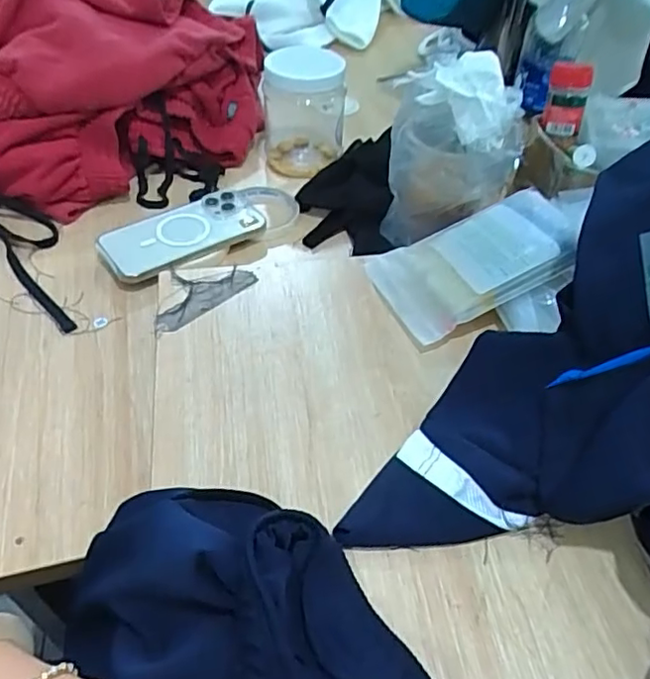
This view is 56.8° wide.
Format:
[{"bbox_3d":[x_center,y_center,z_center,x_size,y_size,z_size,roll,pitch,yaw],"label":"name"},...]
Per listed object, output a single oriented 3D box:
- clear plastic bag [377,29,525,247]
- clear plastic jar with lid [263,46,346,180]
[{"bbox_3d":[0.112,-0.173,0.537,0.118,0.157,0.069,18,49,13],"label":"clear plastic bag"},{"bbox_3d":[-0.024,-0.278,0.718,0.093,0.122,0.096,-2,47,-5],"label":"clear plastic jar with lid"}]

